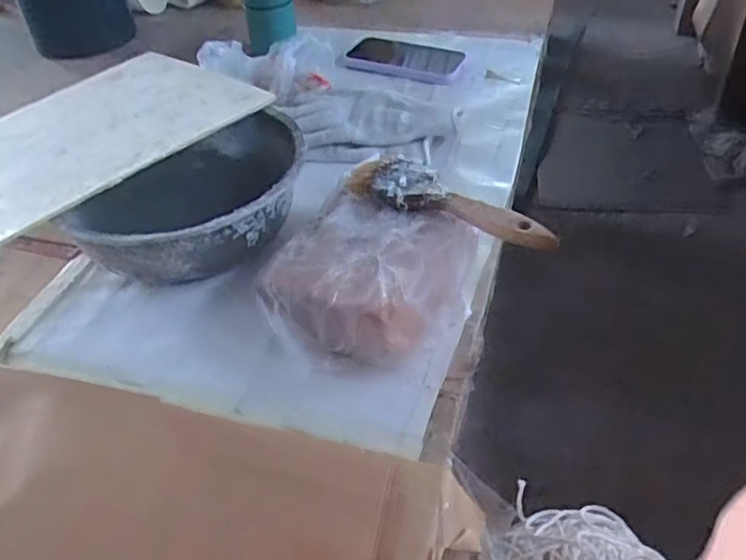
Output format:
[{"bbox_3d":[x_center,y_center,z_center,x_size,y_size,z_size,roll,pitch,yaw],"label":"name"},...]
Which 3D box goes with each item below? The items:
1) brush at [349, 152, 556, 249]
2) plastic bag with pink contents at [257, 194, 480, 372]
[{"bbox_3d":[0.057,-0.059,0.460,0.173,0.024,0.042,29,53,29],"label":"brush"},{"bbox_3d":[-0.001,-0.002,0.457,0.135,0.056,0.132,17,48,20],"label":"plastic bag with pink contents"}]

